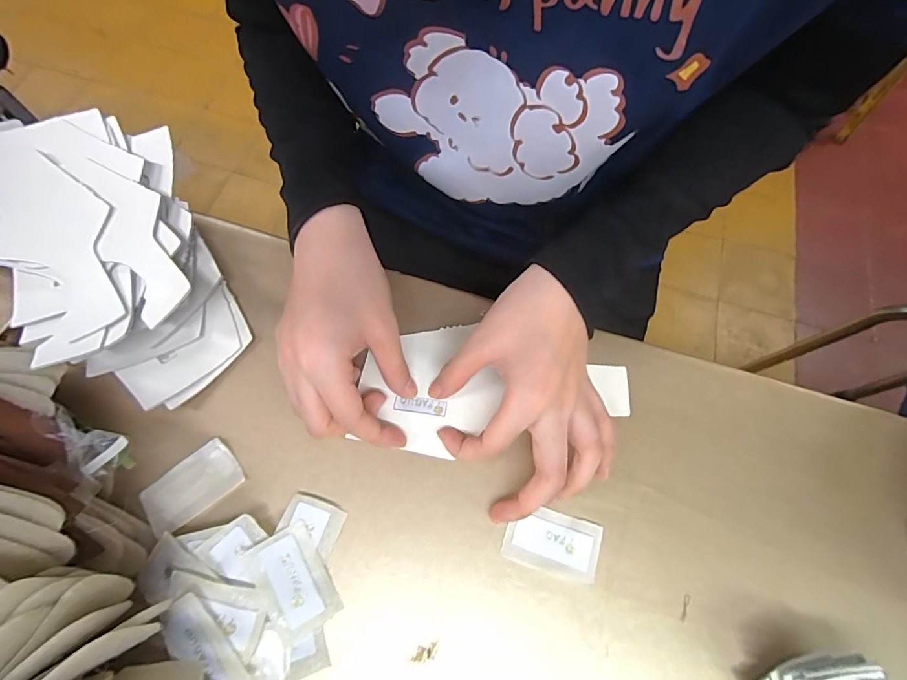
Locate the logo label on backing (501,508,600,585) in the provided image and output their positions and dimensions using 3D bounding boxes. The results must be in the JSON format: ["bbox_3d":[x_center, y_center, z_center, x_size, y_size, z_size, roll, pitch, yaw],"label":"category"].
[{"bbox_3d":[0.059,0.121,0.266,0.054,0.006,0.034,17,68,5],"label":"logo label on backing"}]

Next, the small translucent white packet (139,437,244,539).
[{"bbox_3d":[-0.161,0.090,0.272,0.055,0.004,0.034,-38,74,-16],"label":"small translucent white packet"}]

